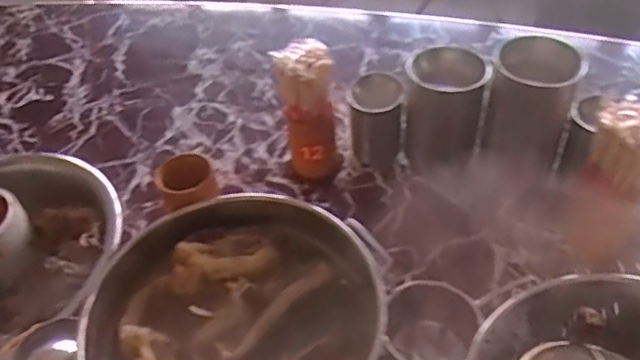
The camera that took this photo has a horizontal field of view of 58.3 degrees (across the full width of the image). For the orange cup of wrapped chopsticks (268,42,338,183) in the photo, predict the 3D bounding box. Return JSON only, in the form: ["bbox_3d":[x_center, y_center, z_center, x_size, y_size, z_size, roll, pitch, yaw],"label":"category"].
[{"bbox_3d":[-0.020,-0.095,0.896,0.075,0.234,0.069,-3,47,3],"label":"orange cup of wrapped chopsticks"}]

